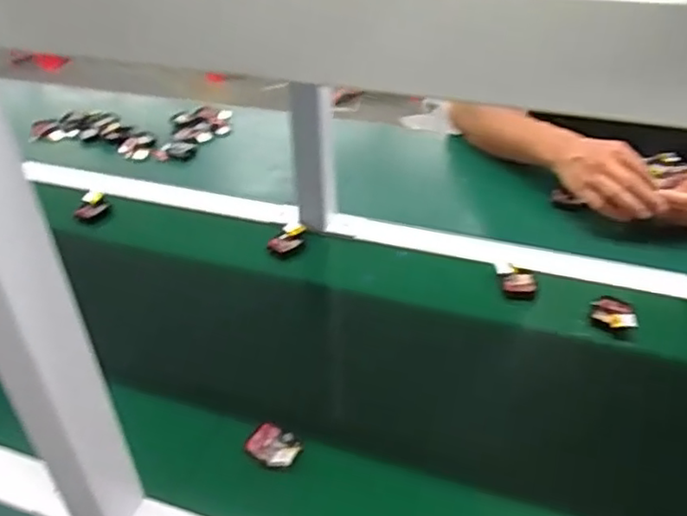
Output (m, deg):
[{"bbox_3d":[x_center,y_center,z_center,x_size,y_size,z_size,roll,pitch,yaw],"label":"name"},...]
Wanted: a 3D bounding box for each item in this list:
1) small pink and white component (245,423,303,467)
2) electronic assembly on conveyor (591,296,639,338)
[{"bbox_3d":[-0.058,0.159,0.538,0.048,0.012,0.039,18,39,26],"label":"small pink and white component"},{"bbox_3d":[0.282,0.060,0.660,0.041,0.017,0.045,7,35,11],"label":"electronic assembly on conveyor"}]

